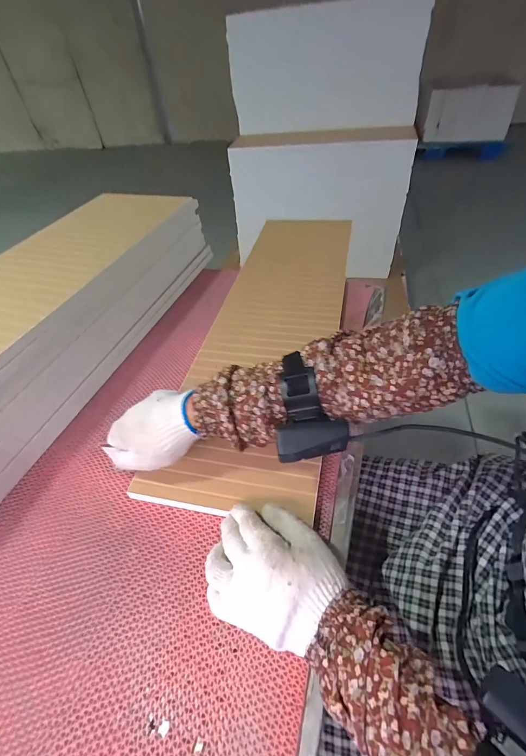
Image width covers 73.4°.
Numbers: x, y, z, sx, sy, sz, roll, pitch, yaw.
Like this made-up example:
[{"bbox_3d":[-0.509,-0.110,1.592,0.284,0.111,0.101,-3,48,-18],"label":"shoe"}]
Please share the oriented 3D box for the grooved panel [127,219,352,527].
[{"bbox_3d":[0.025,-0.111,0.626,0.216,0.014,0.748,7,50,11],"label":"grooved panel"}]

